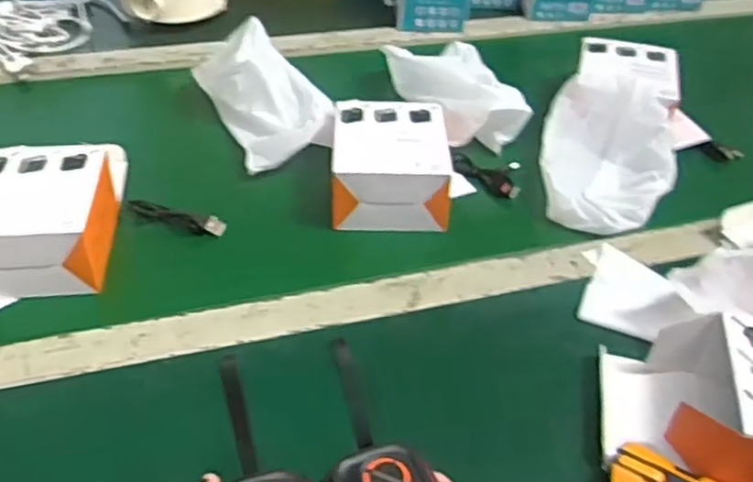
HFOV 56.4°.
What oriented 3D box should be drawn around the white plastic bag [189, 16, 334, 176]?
[{"bbox_3d":[-0.110,-0.145,0.695,0.092,0.085,0.172,-15,45,-22],"label":"white plastic bag"}]

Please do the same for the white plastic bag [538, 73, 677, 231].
[{"bbox_3d":[0.216,-0.085,0.661,0.115,0.031,0.196,4,56,16],"label":"white plastic bag"}]

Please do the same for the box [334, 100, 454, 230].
[{"bbox_3d":[0.009,-0.070,0.629,0.103,0.064,0.115,3,41,-4],"label":"box"}]

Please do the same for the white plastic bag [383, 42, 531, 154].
[{"bbox_3d":[0.077,-0.160,0.741,0.093,0.065,0.181,-10,43,-18],"label":"white plastic bag"}]

